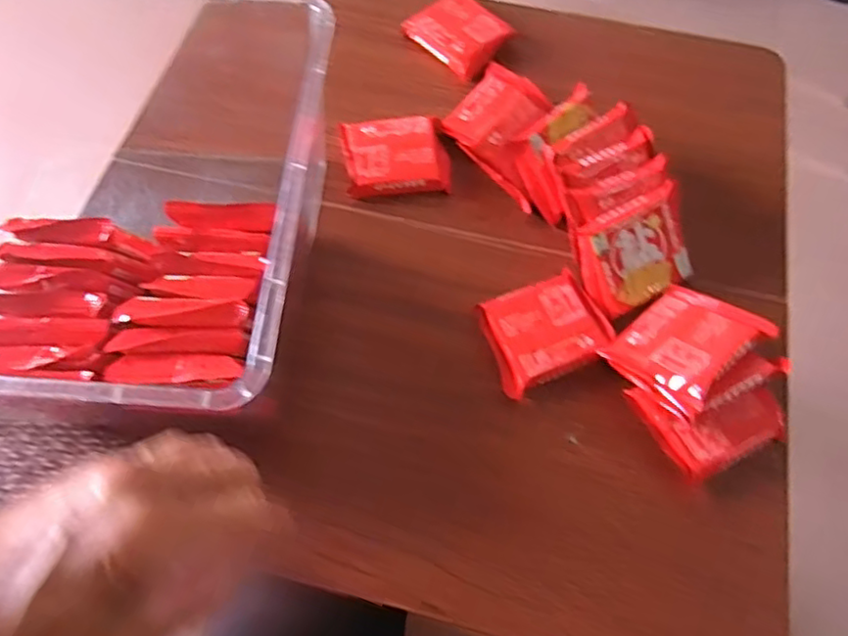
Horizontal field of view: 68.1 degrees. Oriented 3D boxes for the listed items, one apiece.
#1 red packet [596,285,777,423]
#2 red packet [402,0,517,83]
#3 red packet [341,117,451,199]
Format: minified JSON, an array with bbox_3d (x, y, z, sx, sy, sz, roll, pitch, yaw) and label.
[{"bbox_3d":[0.185,0.016,0.439,0.098,0.023,0.078,-36,42,-19],"label":"red packet"},{"bbox_3d":[0.037,-0.275,0.604,0.072,0.017,0.087,-40,71,-17],"label":"red packet"},{"bbox_3d":[-0.023,-0.138,0.536,0.086,0.017,0.076,-9,65,-5],"label":"red packet"}]

